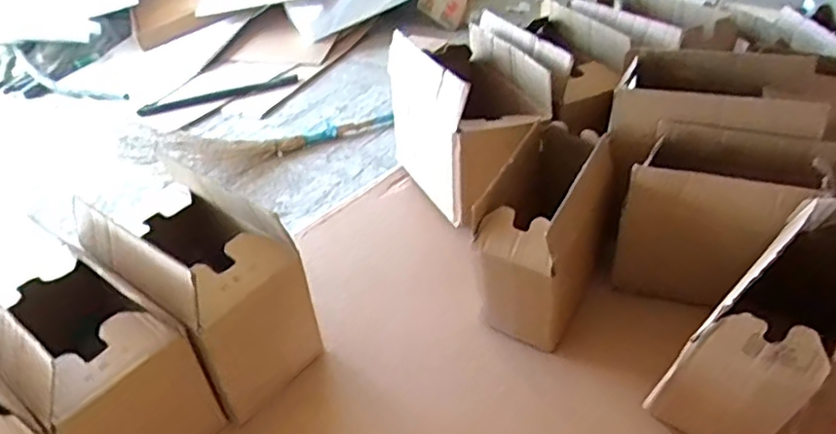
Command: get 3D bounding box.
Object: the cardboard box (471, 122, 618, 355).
[{"bbox_3d":[0.152,0.018,0.736,0.106,0.177,0.195,17,43,27],"label":"cardboard box"}]

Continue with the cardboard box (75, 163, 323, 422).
[{"bbox_3d":[-0.248,0.076,0.707,0.223,0.206,0.147,24,46,33],"label":"cardboard box"}]

